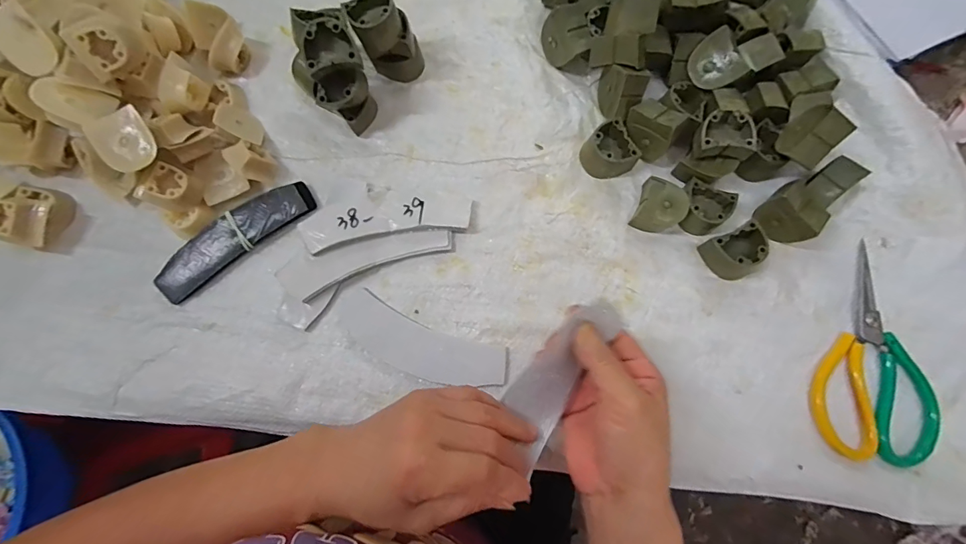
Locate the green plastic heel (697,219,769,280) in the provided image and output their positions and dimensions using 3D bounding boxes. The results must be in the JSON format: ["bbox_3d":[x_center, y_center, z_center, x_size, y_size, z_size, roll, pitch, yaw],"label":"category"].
[{"bbox_3d":[0.234,-0.017,0.395,0.044,0.027,0.042,-22,80,-4],"label":"green plastic heel"}]

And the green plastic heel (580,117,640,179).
[{"bbox_3d":[0.120,-0.116,0.416,0.042,0.028,0.046,-23,80,-4],"label":"green plastic heel"}]

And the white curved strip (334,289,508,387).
[{"bbox_3d":[-0.057,0.067,0.389,0.157,0.004,0.049,22,80,4],"label":"white curved strip"}]

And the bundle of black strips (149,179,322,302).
[{"bbox_3d":[-0.236,-0.034,0.408,0.158,0.009,0.043,-37,81,-6],"label":"bundle of black strips"}]

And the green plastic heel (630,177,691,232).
[{"bbox_3d":[0.167,-0.060,0.408,0.041,0.026,0.048,19,80,4],"label":"green plastic heel"}]

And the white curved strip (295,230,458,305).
[{"bbox_3d":[-0.101,-0.015,0.398,0.144,0.005,0.035,-20,94,-8],"label":"white curved strip"}]

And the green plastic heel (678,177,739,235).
[{"bbox_3d":[0.207,-0.057,0.403,0.046,0.021,0.045,24,80,5],"label":"green plastic heel"}]

